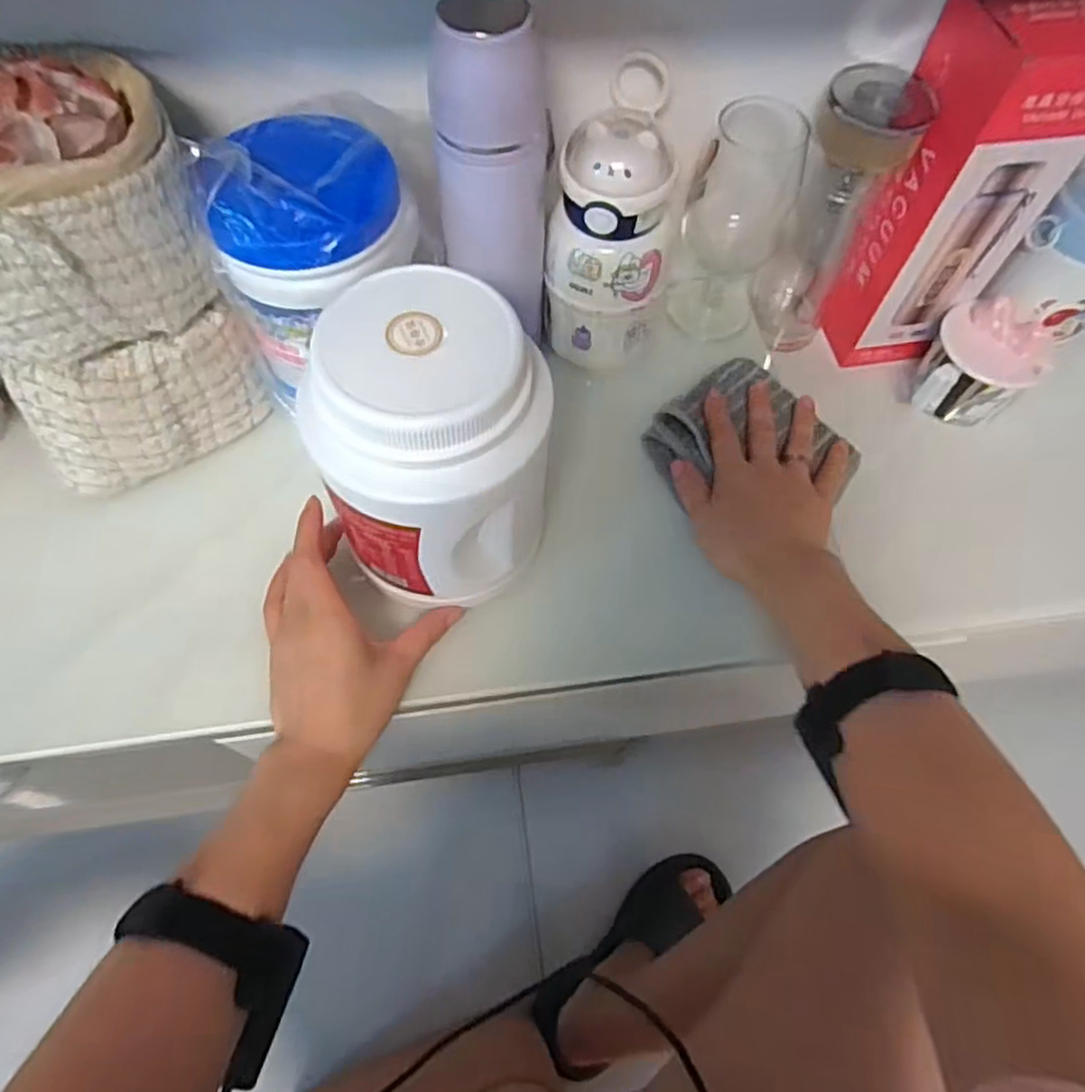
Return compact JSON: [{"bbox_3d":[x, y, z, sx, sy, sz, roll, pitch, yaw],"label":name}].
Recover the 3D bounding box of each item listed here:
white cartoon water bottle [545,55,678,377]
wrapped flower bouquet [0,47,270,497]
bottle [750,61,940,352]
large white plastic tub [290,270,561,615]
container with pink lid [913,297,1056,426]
[{"bbox_3d":[0.050,-0.212,0.492,0.083,0.161,0.098,12,65,4],"label":"white cartoon water bottle"},{"bbox_3d":[-0.263,-0.149,0.422,0.163,0.210,0.109,-39,72,-18],"label":"wrapped flower bouquet"},{"bbox_3d":[0.204,-0.229,0.531,0.065,0.216,0.069,27,67,10],"label":"bottle"},{"bbox_3d":[-0.055,-0.046,0.388,0.113,0.177,0.103,2,65,-1],"label":"large white plastic tub"},{"bbox_3d":[0.331,-0.133,0.534,0.078,0.078,0.072,23,66,9],"label":"container with pink lid"}]

